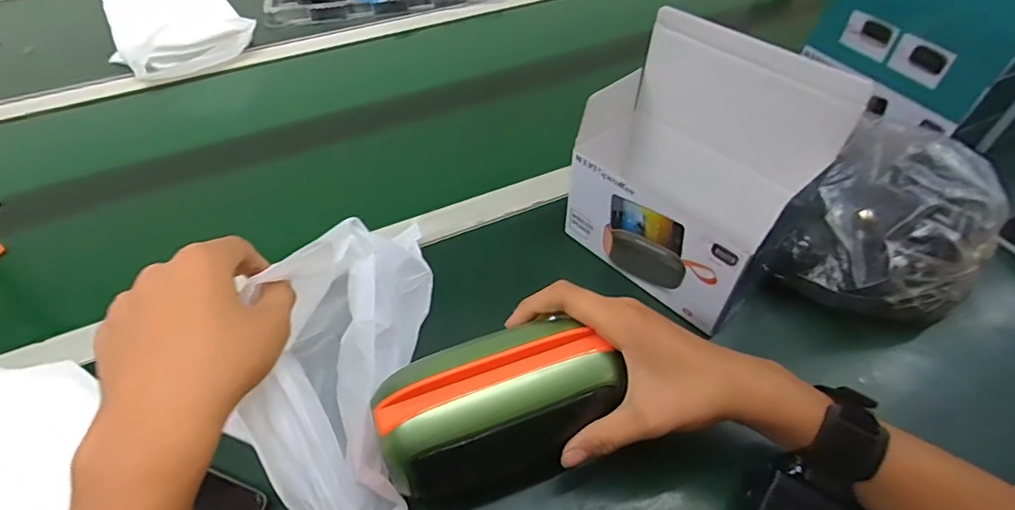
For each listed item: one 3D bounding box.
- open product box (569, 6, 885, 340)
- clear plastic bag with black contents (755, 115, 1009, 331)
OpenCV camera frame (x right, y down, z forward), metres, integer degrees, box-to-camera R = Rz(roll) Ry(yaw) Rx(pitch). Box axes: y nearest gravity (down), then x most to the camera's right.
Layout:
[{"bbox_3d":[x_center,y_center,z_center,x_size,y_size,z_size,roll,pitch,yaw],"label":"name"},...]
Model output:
[{"bbox_3d":[0.132,-0.074,0.430,0.089,0.190,0.199,-35,56,-26],"label":"open product box"},{"bbox_3d":[0.319,-0.023,0.433,0.144,0.093,0.141,-35,56,-26],"label":"clear plastic bag with black contents"}]

